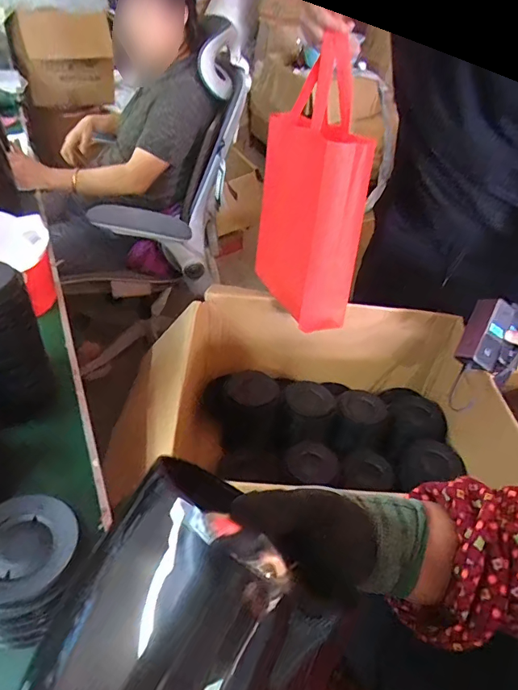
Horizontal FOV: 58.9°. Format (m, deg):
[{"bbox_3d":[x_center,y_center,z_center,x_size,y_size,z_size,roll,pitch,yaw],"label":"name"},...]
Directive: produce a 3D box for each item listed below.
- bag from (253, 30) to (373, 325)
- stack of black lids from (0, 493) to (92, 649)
[{"bbox_3d":[0.103,-0.282,0.865,0.132,0.456,0.247,-5,44,-14],"label":"bag"},{"bbox_3d":[-0.231,0.231,0.471,0.124,0.092,0.121,22,44,15],"label":"stack of black lids"}]

